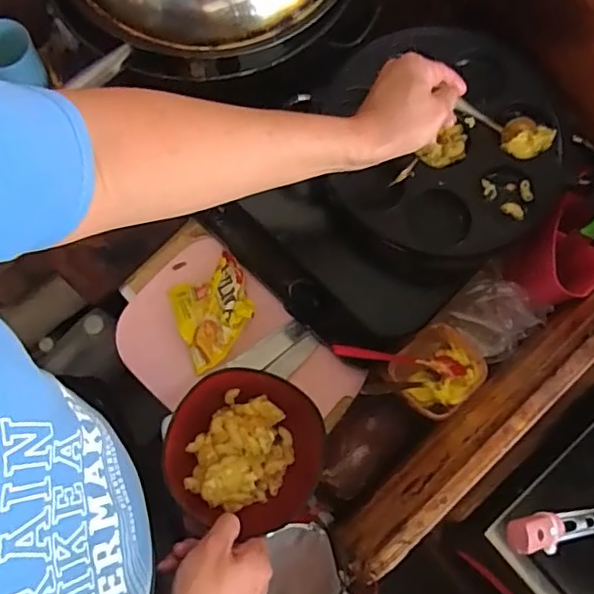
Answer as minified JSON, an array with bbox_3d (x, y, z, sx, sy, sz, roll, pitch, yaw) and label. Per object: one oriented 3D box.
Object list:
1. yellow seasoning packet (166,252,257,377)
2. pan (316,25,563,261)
[{"bbox_3d":[-0.106,0.020,0.730,0.100,0.029,0.124,-24,78,-7],"label":"yellow seasoning packet"},{"bbox_3d":[0.160,-0.172,0.626,0.260,0.046,0.255,0,76,-1],"label":"pan"}]

